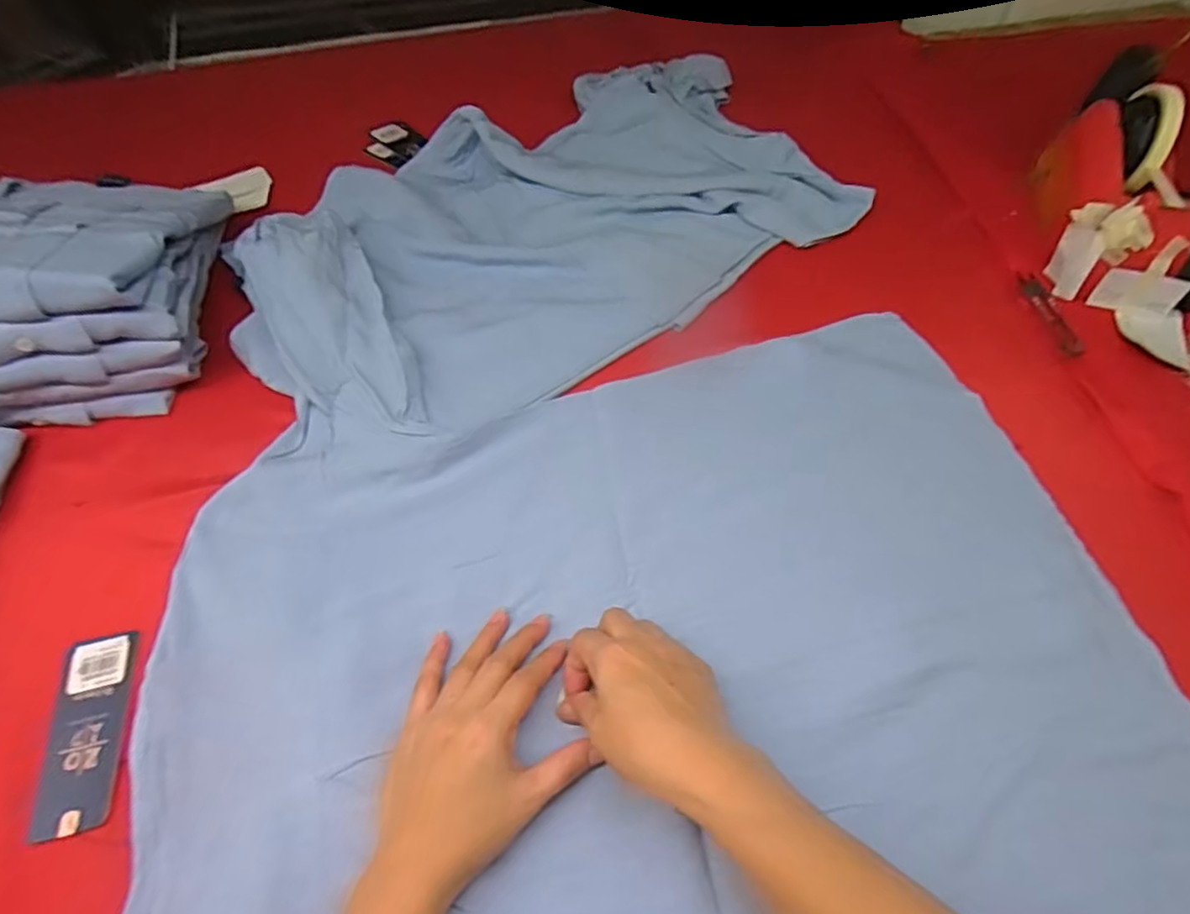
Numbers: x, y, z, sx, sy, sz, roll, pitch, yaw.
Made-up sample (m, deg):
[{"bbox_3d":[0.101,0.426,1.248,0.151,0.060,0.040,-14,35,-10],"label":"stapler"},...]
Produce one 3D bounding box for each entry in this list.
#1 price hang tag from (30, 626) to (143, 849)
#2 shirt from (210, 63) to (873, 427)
[{"bbox_3d":[-0.319,0.171,0.408,0.044,0.008,0.119,-7,54,-16],"label":"price hang tag"},{"bbox_3d":[-0.051,-0.239,0.624,0.587,0.048,0.354,-31,62,-17],"label":"shirt"}]

